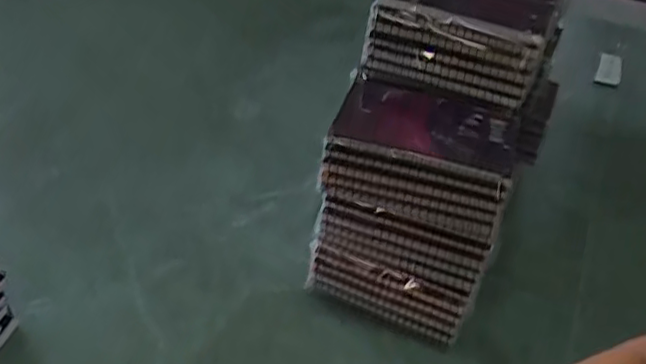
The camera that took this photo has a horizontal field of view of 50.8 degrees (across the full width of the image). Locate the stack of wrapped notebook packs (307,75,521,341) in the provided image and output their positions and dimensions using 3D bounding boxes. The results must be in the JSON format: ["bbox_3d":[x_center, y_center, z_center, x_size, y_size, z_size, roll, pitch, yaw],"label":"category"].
[{"bbox_3d":[0.065,0.021,0.540,0.137,0.182,0.097,15,37,11],"label":"stack of wrapped notebook packs"}]

